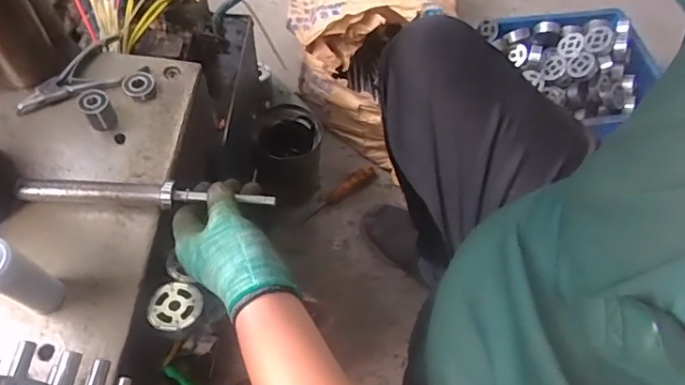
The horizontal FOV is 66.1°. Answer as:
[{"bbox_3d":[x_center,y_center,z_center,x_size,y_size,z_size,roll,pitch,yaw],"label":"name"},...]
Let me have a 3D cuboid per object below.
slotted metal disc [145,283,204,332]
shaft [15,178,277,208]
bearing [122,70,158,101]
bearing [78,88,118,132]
[{"bbox_3d":[-0.161,0.110,0.505,0.048,0.005,0.053,10,46,-3],"label":"slotted metal disc"},{"bbox_3d":[-0.192,0.002,0.517,0.246,0.017,0.023,3,60,-4],"label":"shaft"},{"bbox_3d":[-0.228,-0.119,0.591,0.032,0.011,0.038,-25,65,-17],"label":"bearing"},{"bbox_3d":[-0.259,-0.088,0.559,0.027,0.032,0.030,-28,66,-18],"label":"bearing"}]

